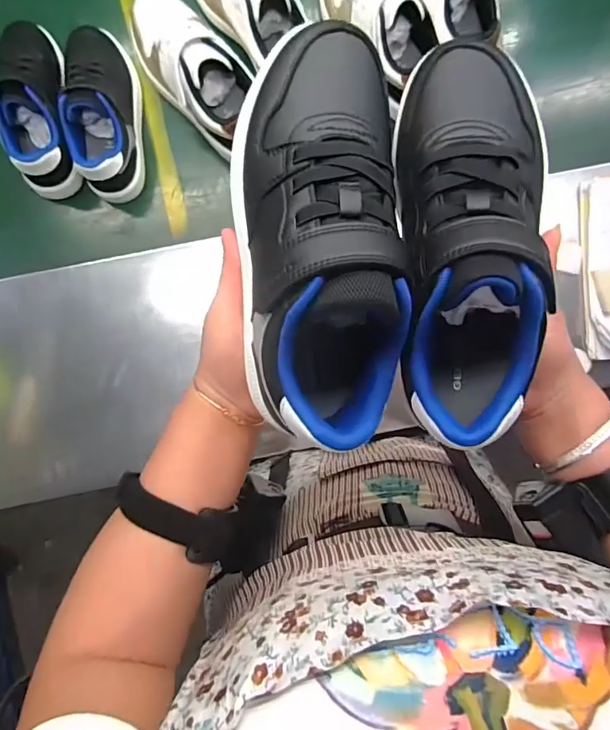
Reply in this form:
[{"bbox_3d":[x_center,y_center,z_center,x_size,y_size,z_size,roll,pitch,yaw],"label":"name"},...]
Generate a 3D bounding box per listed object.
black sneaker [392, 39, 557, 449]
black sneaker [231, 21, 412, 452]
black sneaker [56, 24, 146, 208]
[{"bbox_3d":[0.088,-0.065,0.248,0.072,0.076,0.204,-1,90,1],"label":"black sneaker"},{"bbox_3d":[0.007,-0.067,0.245,0.079,0.073,0.210,-4,97,1],"label":"black sneaker"},{"bbox_3d":[-0.233,-0.292,0.536,0.075,0.081,0.181,-8,90,1],"label":"black sneaker"}]

